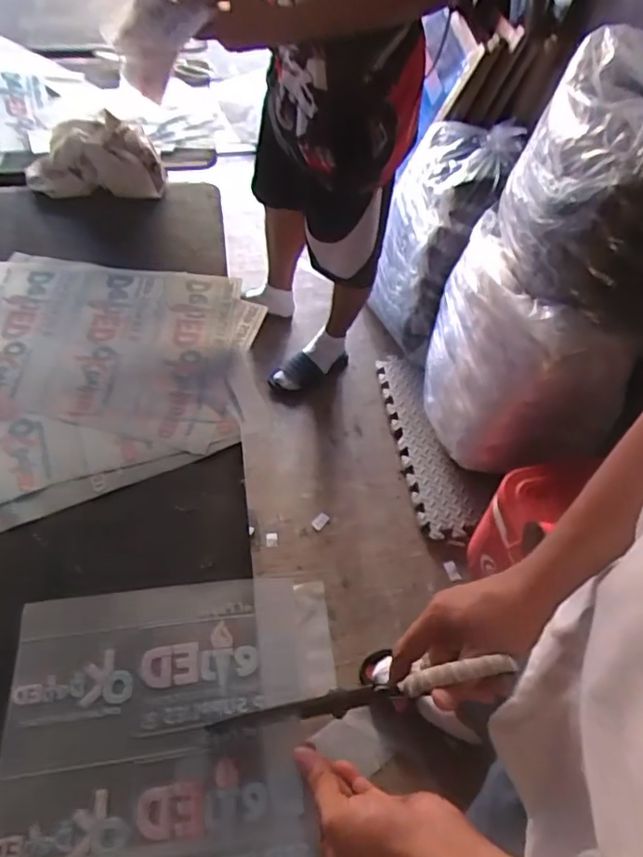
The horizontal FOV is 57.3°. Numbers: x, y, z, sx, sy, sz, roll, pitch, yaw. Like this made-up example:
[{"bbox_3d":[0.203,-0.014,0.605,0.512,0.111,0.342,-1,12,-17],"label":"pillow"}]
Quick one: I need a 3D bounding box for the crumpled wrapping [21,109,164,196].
[{"bbox_3d":[-0.334,-0.412,0.881,0.201,0.063,0.145,3,54,-1],"label":"crumpled wrapping"}]

